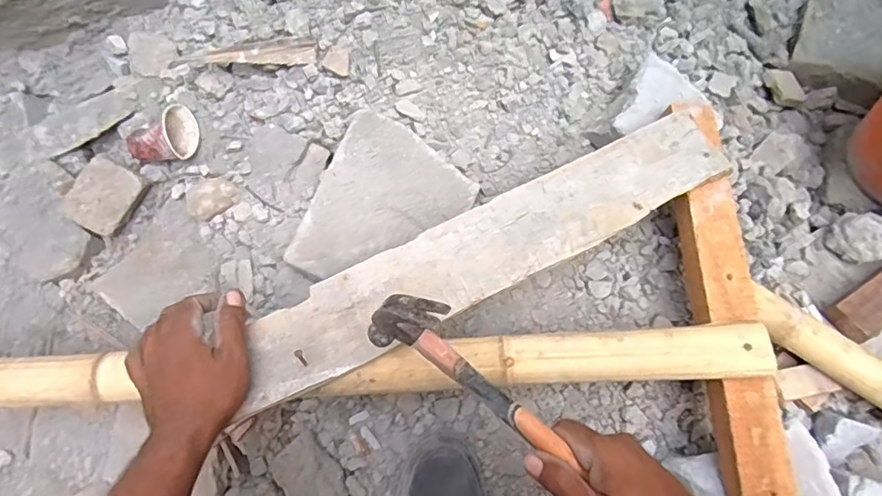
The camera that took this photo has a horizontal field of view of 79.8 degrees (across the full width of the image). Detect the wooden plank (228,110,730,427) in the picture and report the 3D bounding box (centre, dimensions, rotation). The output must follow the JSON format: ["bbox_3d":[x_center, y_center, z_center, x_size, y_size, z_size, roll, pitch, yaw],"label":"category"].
[{"bbox_3d":[0.067,-0.007,0.591,0.586,0.016,0.097,-26,75,-13],"label":"wooden plank"}]

